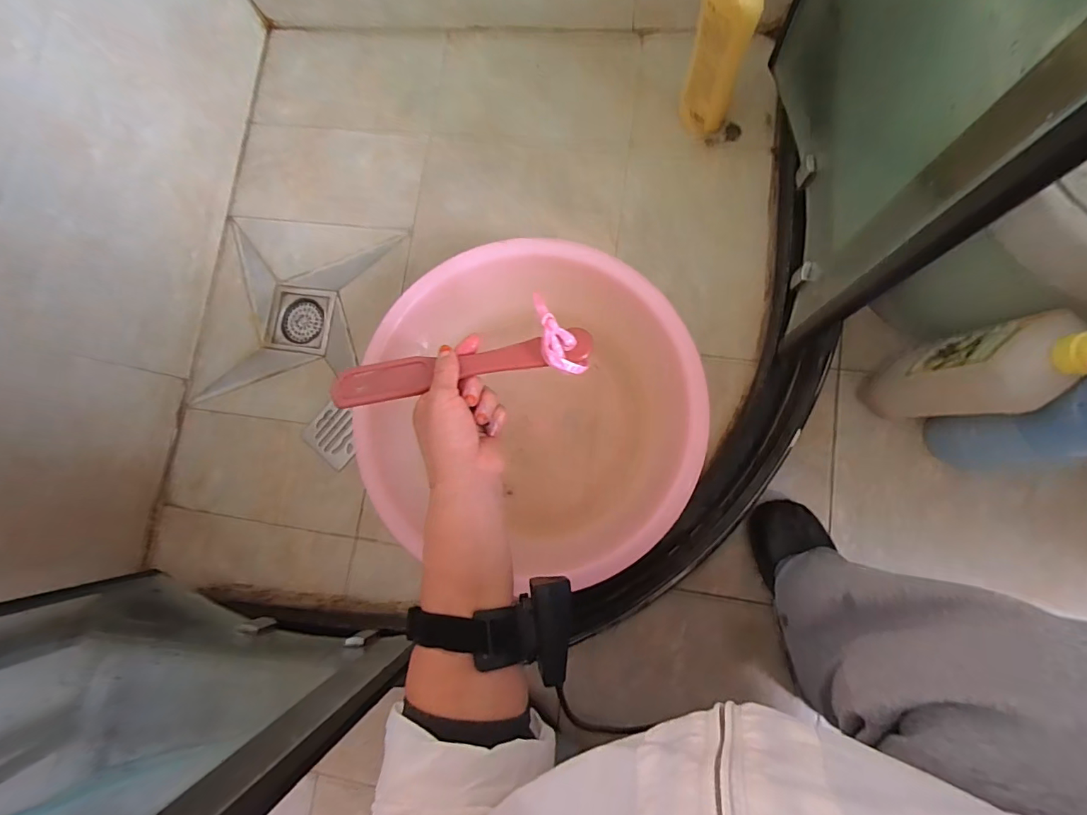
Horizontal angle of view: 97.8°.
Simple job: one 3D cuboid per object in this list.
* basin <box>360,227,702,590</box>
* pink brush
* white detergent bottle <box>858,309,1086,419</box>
[{"bbox_3d":[-0.004,-0.010,0.581,0.369,0.134,0.348,0,85,4],"label":"basin"},{"bbox_3d":[-0.069,-0.034,0.400,0.219,0.018,0.034,-9,84,3],"label":"pink brush"},{"bbox_3d":[0.423,-0.034,0.477,0.068,0.245,0.079,-16,82,5],"label":"white detergent bottle"}]

